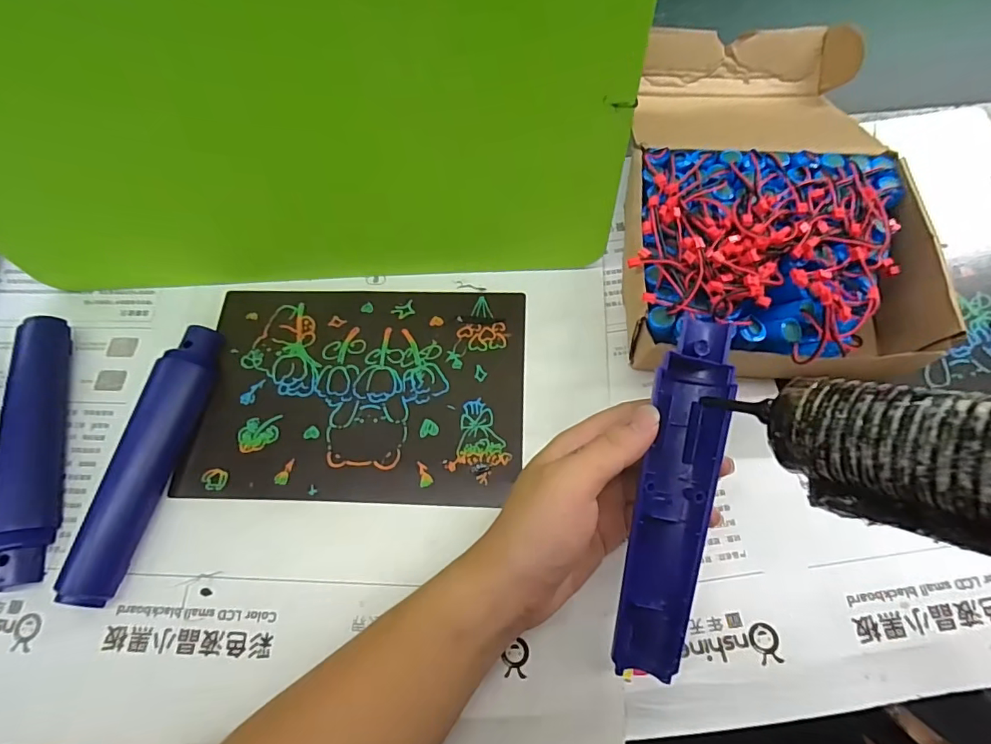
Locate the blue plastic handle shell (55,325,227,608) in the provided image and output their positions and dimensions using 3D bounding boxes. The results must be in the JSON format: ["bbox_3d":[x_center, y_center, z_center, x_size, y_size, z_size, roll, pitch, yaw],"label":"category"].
[{"bbox_3d":[-0.209,0.047,0.300,0.031,0.019,0.166,6,69,5],"label":"blue plastic handle shell"}]

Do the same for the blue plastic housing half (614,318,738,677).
[{"bbox_3d":[0.087,0.058,0.244,0.036,0.020,0.168,12,84,7],"label":"blue plastic housing half"}]

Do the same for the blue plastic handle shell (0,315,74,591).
[{"bbox_3d":[-0.289,0.044,0.313,0.030,0.020,0.169,-15,68,-3],"label":"blue plastic handle shell"}]

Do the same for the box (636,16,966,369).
[{"bbox_3d":[0.181,-0.143,0.344,0.178,0.067,0.310,6,69,5],"label":"box"}]

